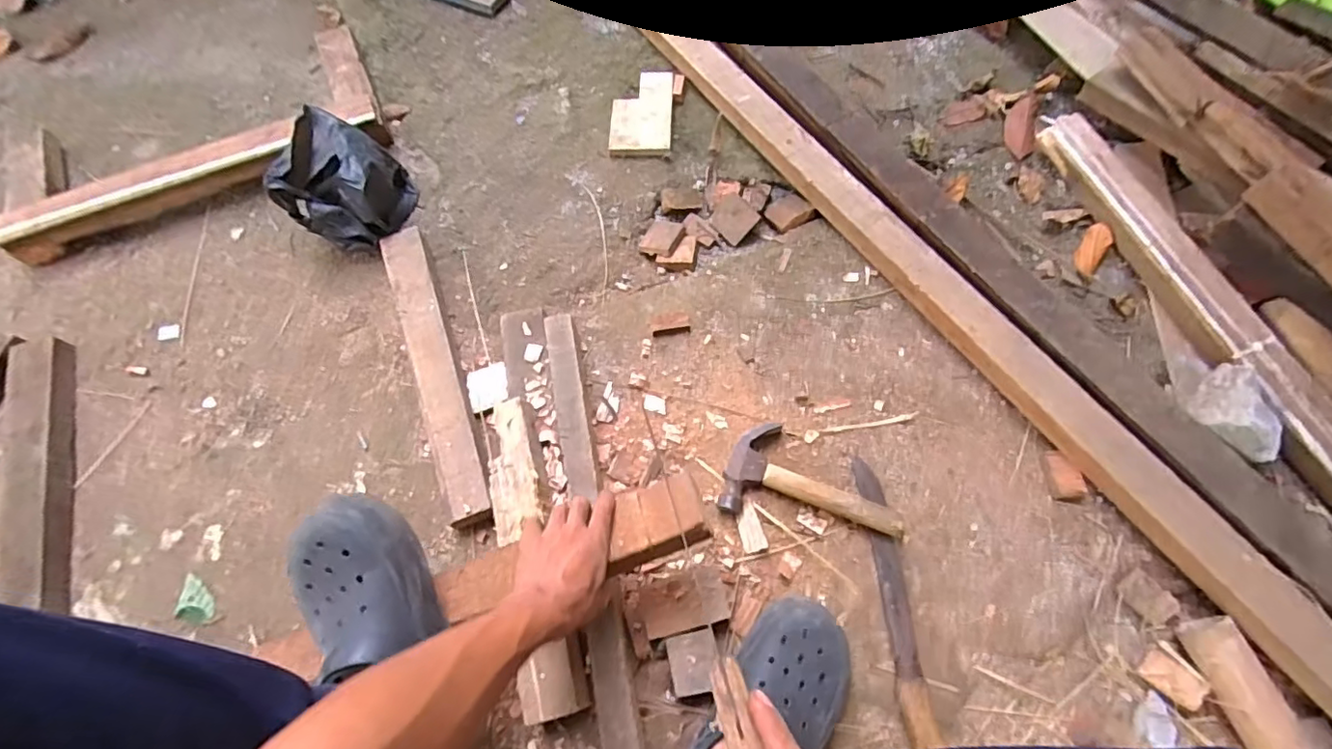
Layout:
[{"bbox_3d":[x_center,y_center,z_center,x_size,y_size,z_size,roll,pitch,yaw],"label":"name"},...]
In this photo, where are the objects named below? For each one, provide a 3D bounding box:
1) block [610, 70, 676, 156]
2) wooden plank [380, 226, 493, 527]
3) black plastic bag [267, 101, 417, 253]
[{"bbox_3d":[-0.039,-0.442,0.988,0.100,0.012,0.174,3,67,3],"label":"block"},{"bbox_3d":[-0.313,-0.008,0.798,0.060,0.043,0.438,-21,68,-7],"label":"wooden plank"},{"bbox_3d":[-0.476,-0.278,0.875,0.153,0.132,0.156,12,68,6],"label":"black plastic bag"}]

